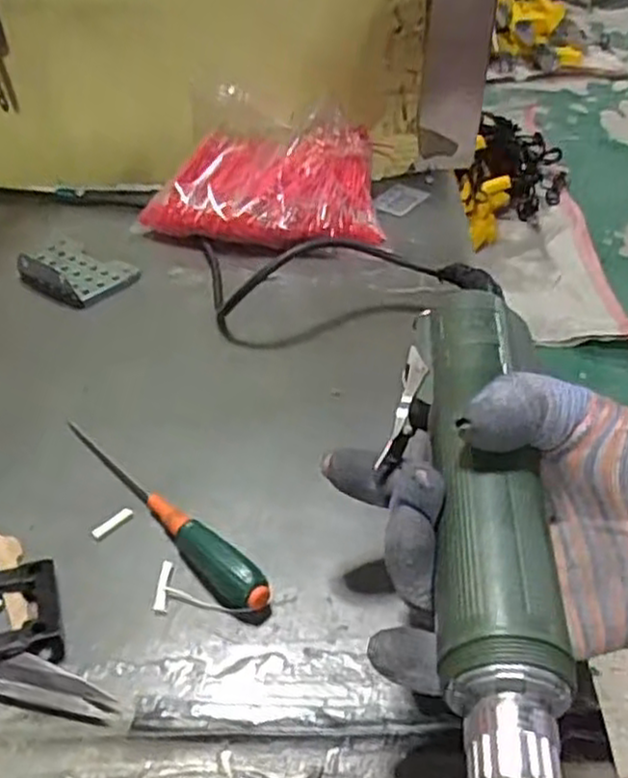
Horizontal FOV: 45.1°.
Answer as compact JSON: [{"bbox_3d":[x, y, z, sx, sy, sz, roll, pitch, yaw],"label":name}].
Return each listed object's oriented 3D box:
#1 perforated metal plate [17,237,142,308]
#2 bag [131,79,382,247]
[{"bbox_3d":[-0.153,-0.080,0.479,0.072,0.016,0.048,25,49,24],"label":"perforated metal plate"},{"bbox_3d":[-0.034,-0.146,0.515,0.159,0.064,0.094,3,44,3],"label":"bag"}]

